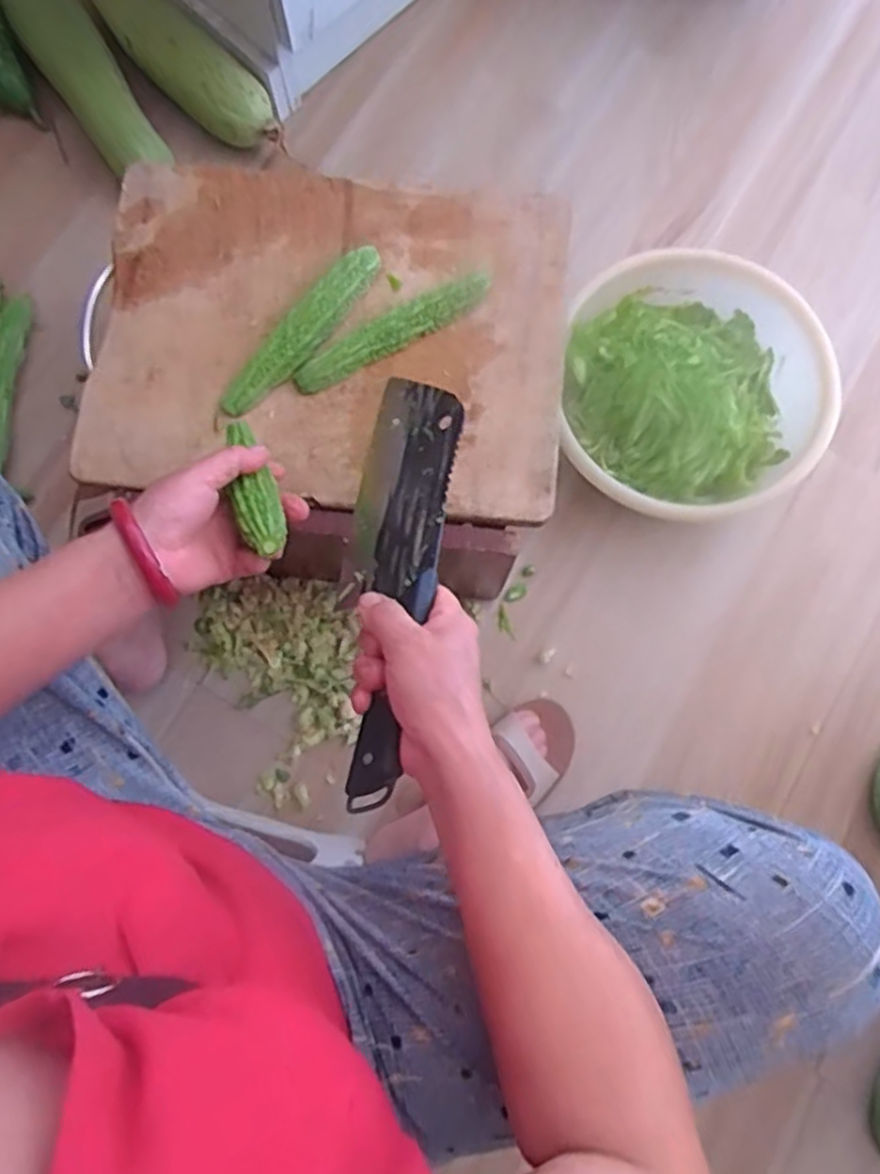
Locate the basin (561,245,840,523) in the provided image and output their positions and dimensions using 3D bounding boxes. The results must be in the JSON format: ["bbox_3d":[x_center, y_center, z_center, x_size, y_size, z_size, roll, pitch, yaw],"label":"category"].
[{"bbox_3d":[0.271,-0.214,0.813,0.254,0.119,0.281,-19,80,-2],"label":"basin"}]

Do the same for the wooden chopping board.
[{"bbox_3d":[-0.094,-0.215,0.639,0.386,0.020,0.289,5,80,2],"label":"wooden chopping board"}]

